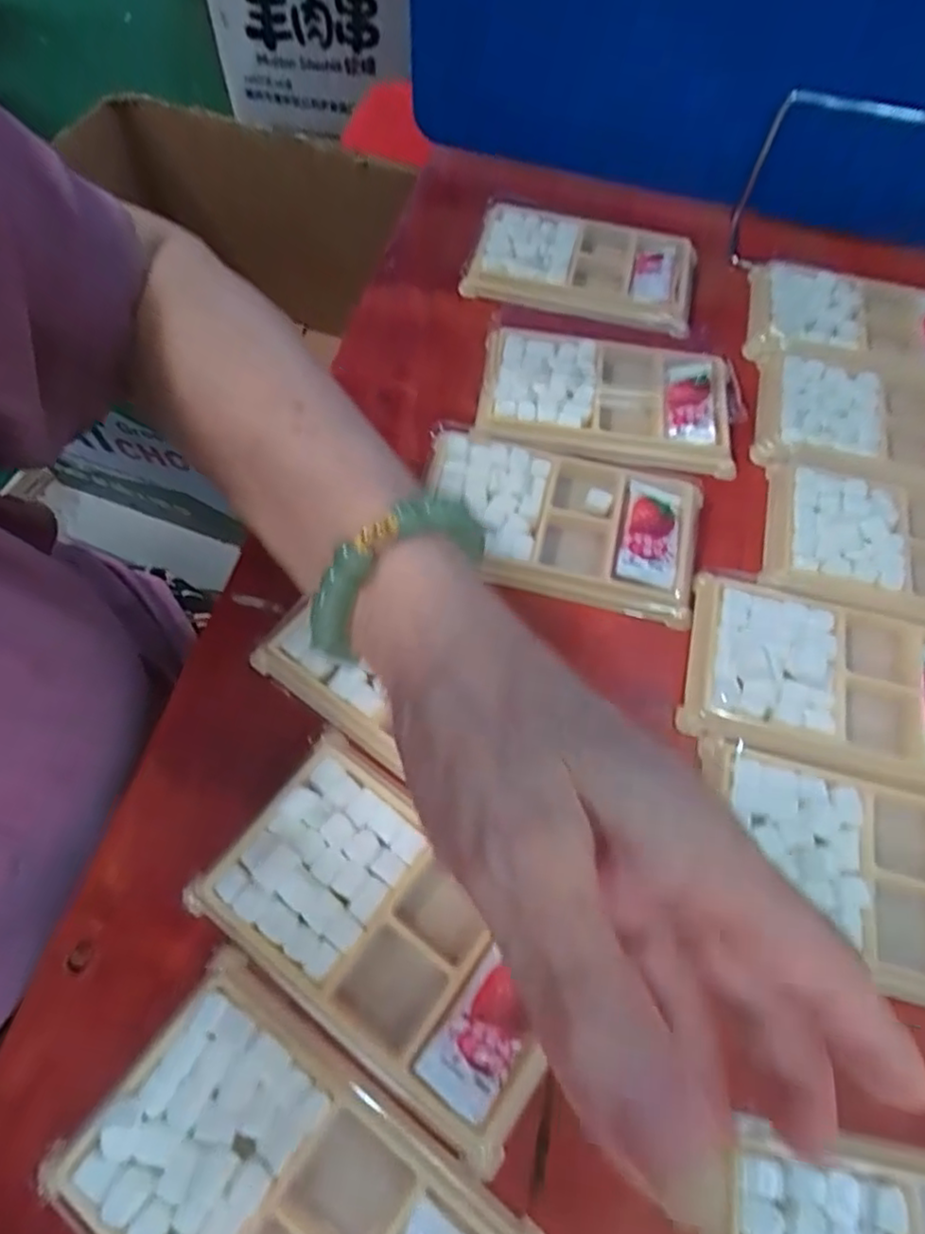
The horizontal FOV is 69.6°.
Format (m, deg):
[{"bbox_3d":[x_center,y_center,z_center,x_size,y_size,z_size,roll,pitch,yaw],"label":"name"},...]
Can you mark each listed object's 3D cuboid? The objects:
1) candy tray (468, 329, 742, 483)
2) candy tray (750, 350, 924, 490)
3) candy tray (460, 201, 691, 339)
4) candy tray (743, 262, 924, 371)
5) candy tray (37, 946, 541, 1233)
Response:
[{"bbox_3d":[0.077,-0.118,0.354,0.132,0.011,0.079,10,63,3],"label":"candy tray"},{"bbox_3d":[0.229,-0.101,0.361,0.131,0.018,0.087,14,63,5],"label":"candy tray"},{"bbox_3d":[0.074,-0.216,0.401,0.133,0.014,0.082,10,63,3],"label":"candy tray"},{"bbox_3d":[0.239,-0.176,0.399,0.130,0.017,0.080,10,63,3],"label":"candy tray"},{"bbox_3d":[-0.051,0.179,0.199,0.133,0.011,0.075,33,66,14],"label":"candy tray"}]

